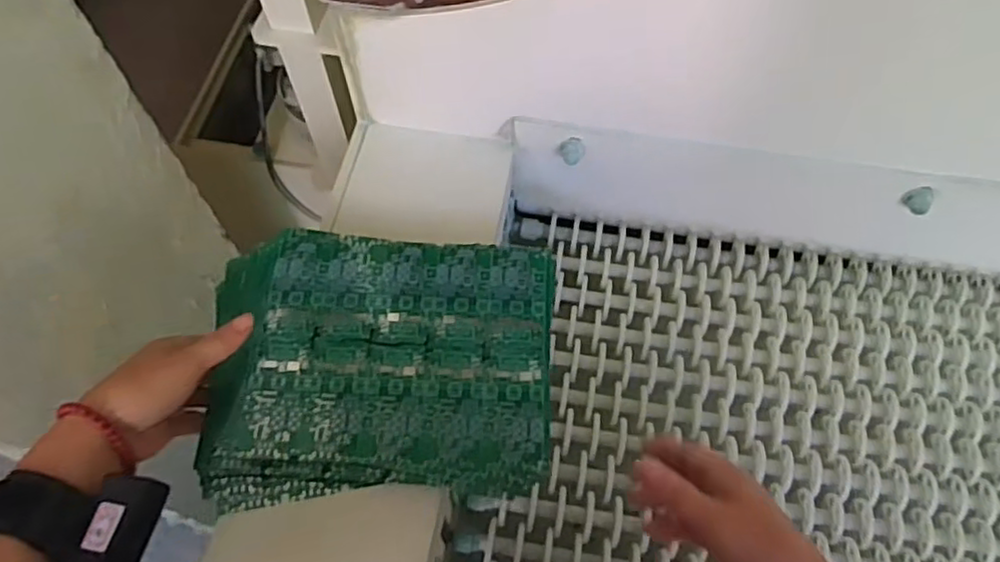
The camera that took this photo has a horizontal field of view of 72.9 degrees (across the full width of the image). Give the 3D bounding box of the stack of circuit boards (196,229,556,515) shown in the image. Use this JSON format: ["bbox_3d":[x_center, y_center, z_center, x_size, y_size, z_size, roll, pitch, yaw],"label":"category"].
[{"bbox_3d":[-0.088,0.059,0.507,0.251,0.034,0.196,-2,61,-1],"label":"stack of circuit boards"}]

